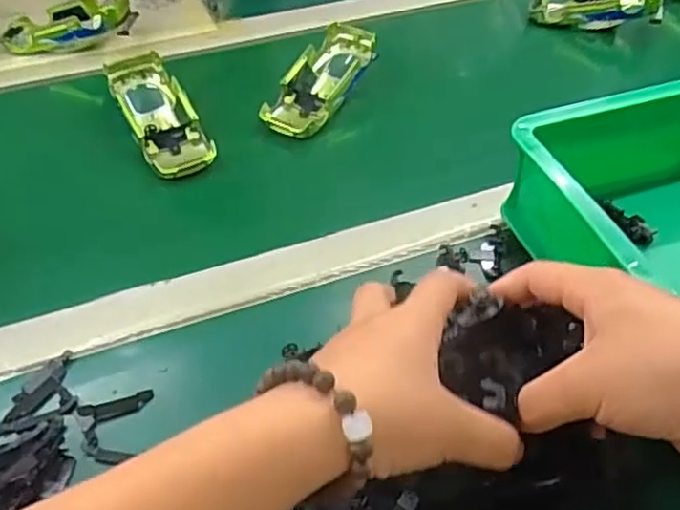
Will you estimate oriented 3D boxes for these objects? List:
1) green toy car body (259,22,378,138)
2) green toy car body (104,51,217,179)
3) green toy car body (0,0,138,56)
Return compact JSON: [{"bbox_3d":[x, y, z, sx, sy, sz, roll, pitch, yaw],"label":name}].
[{"bbox_3d":[-0.017,-0.154,0.597,0.055,0.026,0.130,24,65,20],"label":"green toy car body"},{"bbox_3d":[-0.151,-0.115,0.562,0.053,0.028,0.131,-23,67,-19],"label":"green toy car body"},{"bbox_3d":[-0.262,-0.226,0.641,0.129,0.041,0.062,-7,46,-6],"label":"green toy car body"}]

